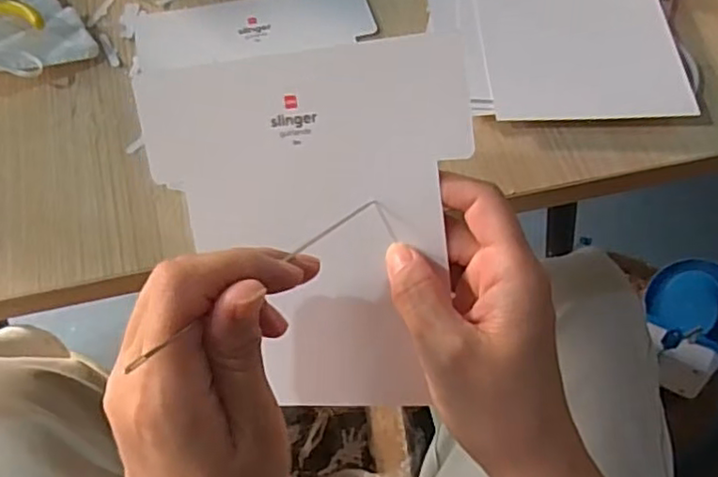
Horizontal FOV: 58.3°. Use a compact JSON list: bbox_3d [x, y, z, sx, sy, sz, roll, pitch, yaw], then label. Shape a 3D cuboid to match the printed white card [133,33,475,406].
[{"bbox_3d":[-0.023,0.000,0.315,0.158,0.011,0.170,-3,102,14],"label":"printed white card"}]

